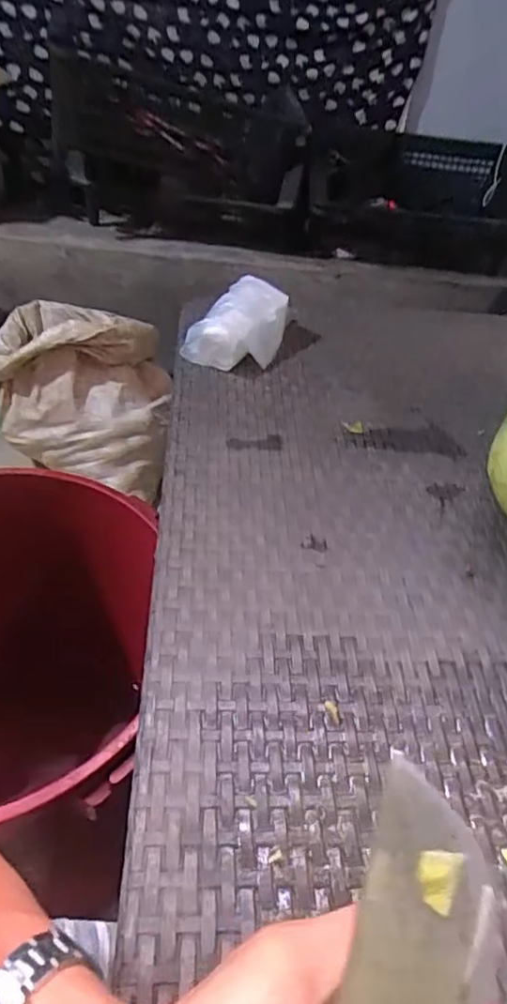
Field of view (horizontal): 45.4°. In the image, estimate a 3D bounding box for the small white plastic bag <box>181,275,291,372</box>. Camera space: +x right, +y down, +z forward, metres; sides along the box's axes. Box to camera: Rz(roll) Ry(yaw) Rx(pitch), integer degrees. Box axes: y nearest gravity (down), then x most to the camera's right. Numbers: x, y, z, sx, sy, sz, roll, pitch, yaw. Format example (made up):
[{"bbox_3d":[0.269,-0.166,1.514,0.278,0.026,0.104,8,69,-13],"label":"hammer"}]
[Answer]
[{"bbox_3d":[-0.012,-0.203,0.715,0.086,0.065,0.130,30,47,22],"label":"small white plastic bag"}]

